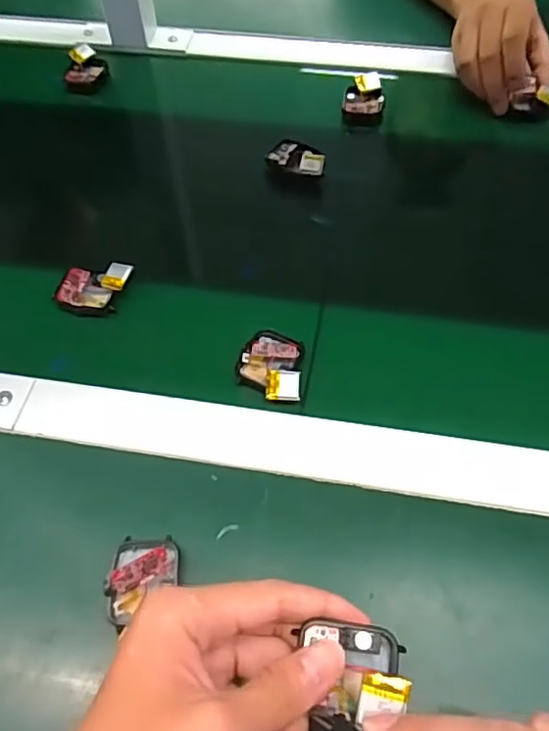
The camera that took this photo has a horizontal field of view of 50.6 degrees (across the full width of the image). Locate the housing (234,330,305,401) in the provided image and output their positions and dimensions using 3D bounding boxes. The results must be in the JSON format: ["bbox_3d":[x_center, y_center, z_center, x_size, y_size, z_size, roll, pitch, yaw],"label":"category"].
[{"bbox_3d":[-0.003,0.001,0.389,0.043,0.020,0.054,5,58,4],"label":"housing"}]

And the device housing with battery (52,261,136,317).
[{"bbox_3d":[-0.133,-0.059,0.427,0.047,0.016,0.047,21,60,13],"label":"device housing with battery"}]

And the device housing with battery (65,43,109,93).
[{"bbox_3d":[-0.190,-0.299,0.584,0.041,0.020,0.050,-14,59,-8],"label":"device housing with battery"}]

